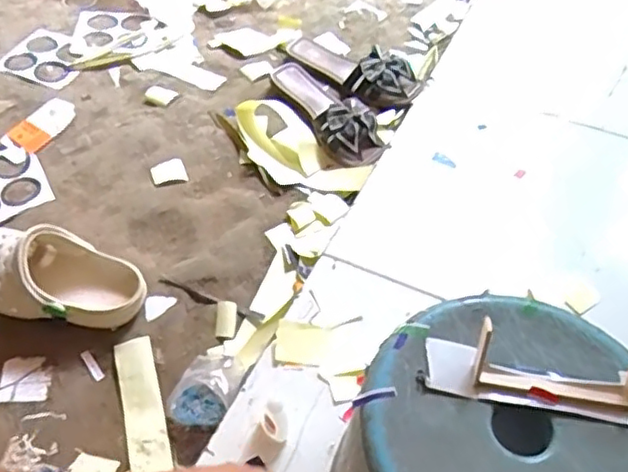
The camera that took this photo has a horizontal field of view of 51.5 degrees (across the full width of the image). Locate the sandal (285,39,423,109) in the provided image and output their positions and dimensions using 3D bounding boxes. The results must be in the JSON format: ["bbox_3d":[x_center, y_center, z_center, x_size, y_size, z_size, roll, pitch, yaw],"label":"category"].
[{"bbox_3d":[0.061,-0.295,1.119,0.254,0.057,0.101,23,51,14],"label":"sandal"}]

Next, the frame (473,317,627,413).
[{"bbox_3d":[0.174,0.094,0.466,0.118,0.053,0.017,9,6,6],"label":"frame"}]

